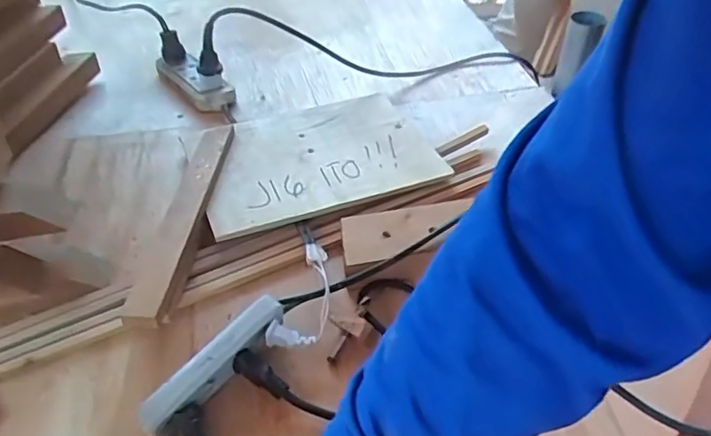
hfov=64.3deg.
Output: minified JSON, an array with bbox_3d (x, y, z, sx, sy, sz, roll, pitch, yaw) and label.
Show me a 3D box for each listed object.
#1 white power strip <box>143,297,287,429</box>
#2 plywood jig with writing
[{"bbox_3d":[-0.116,0.124,0.477,0.023,0.041,0.141,33,53,27],"label":"white power strip"},{"bbox_3d":[-0.046,-0.077,0.687,0.285,0.014,0.203,-14,45,-19],"label":"plywood jig with writing"}]

